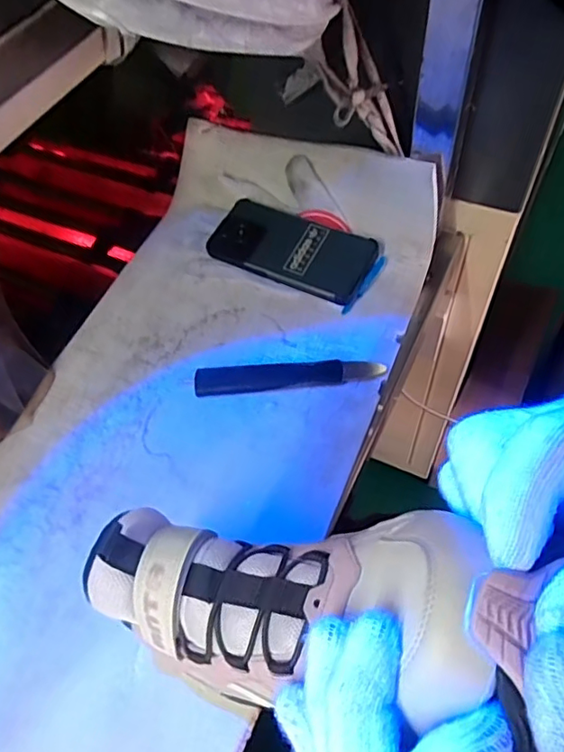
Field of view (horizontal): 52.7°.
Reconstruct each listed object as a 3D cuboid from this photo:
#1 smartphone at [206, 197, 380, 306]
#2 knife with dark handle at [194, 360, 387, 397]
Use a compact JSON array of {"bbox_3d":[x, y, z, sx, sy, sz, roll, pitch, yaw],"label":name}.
[{"bbox_3d":[0.009,-0.131,0.577,0.162,0.013,0.080,24,74,19],"label":"smartphone"},{"bbox_3d":[0.006,0.000,0.510,0.167,0.013,0.027,-3,58,2],"label":"knife with dark handle"}]

